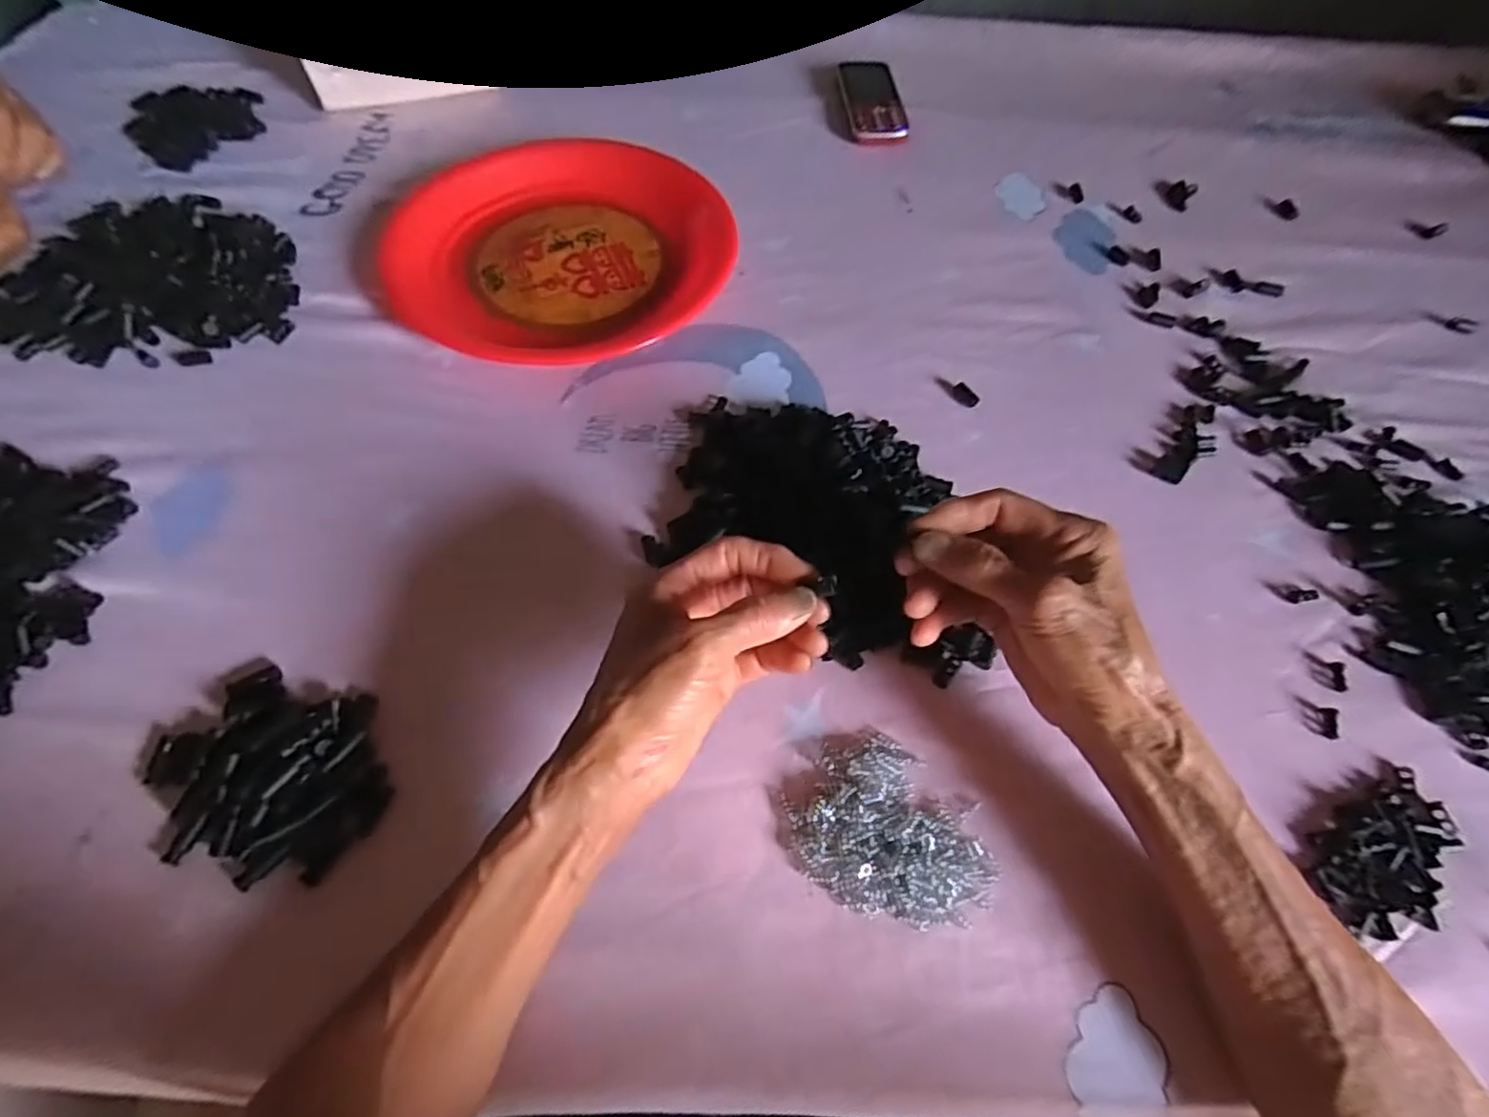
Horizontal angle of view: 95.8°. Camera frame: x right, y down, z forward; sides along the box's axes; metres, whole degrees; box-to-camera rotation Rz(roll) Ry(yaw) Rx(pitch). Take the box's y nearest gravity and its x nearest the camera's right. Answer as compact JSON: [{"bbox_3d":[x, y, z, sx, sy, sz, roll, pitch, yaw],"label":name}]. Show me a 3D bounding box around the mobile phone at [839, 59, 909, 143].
[{"bbox_3d":[0.119,-0.430,0.631,0.051,0.013,0.123,-4,61,-3],"label":"mobile phone"}]

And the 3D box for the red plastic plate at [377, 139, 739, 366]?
[{"bbox_3d":[-0.150,-0.255,0.532,0.248,0.019,0.257,0,61,-1],"label":"red plastic plate"}]

